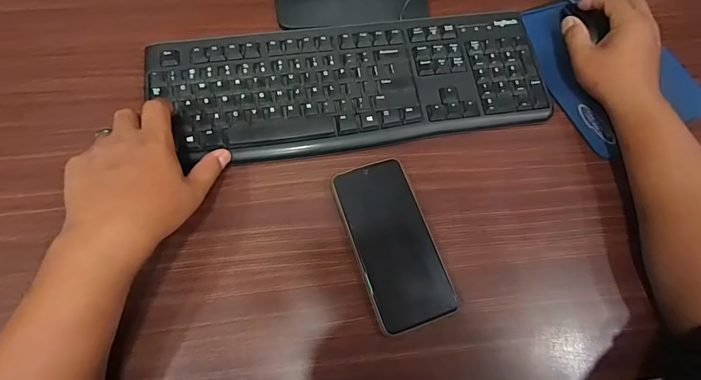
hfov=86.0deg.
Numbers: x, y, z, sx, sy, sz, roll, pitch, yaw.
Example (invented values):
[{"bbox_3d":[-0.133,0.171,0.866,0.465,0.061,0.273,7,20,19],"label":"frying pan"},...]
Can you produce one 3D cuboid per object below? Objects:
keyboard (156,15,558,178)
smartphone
[{"bbox_3d":[0.003,-0.117,0.419,0.420,0.016,0.149,-6,72,-6],"label":"keyboard"},{"bbox_3d":[0.041,0.050,0.371,0.075,0.013,0.162,-17,73,-8],"label":"smartphone"}]

